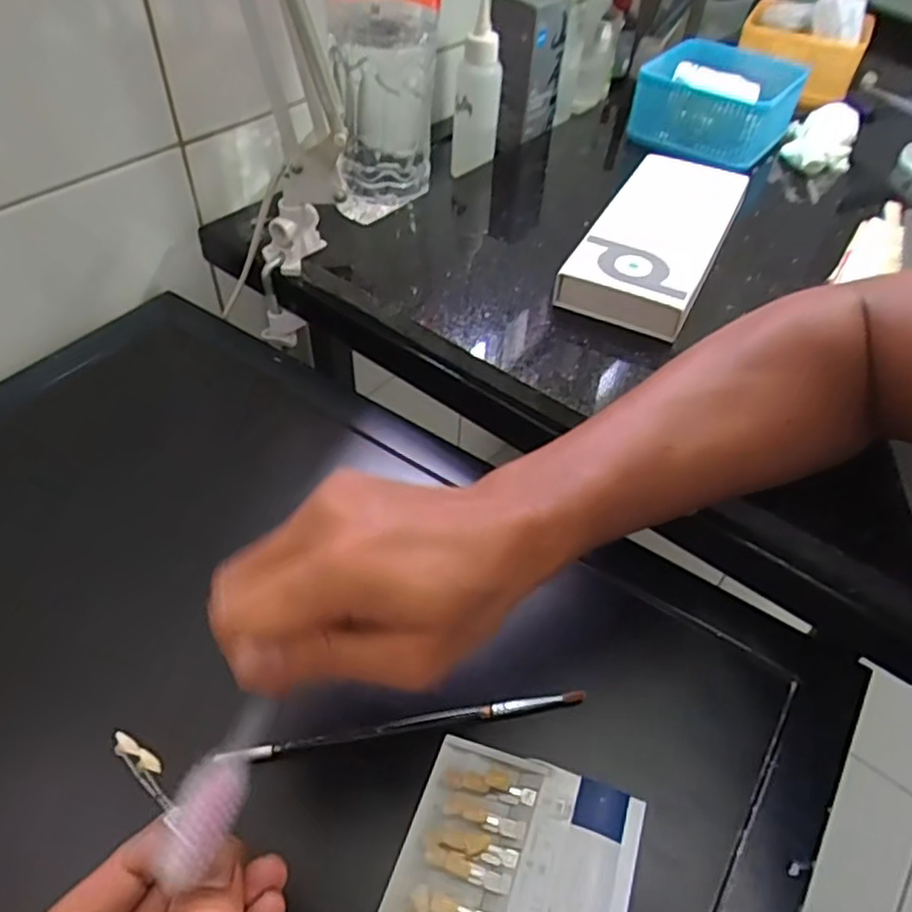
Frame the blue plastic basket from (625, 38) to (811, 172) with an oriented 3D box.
[{"bbox_3d":[0.258,-0.351,0.677,0.142,0.069,0.132,21,50,16],"label":"blue plastic basket"}]

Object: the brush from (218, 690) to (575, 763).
[{"bbox_3d":[-0.025,0.139,0.352,0.187,0.008,0.007,-6,48,-8],"label":"brush"}]

